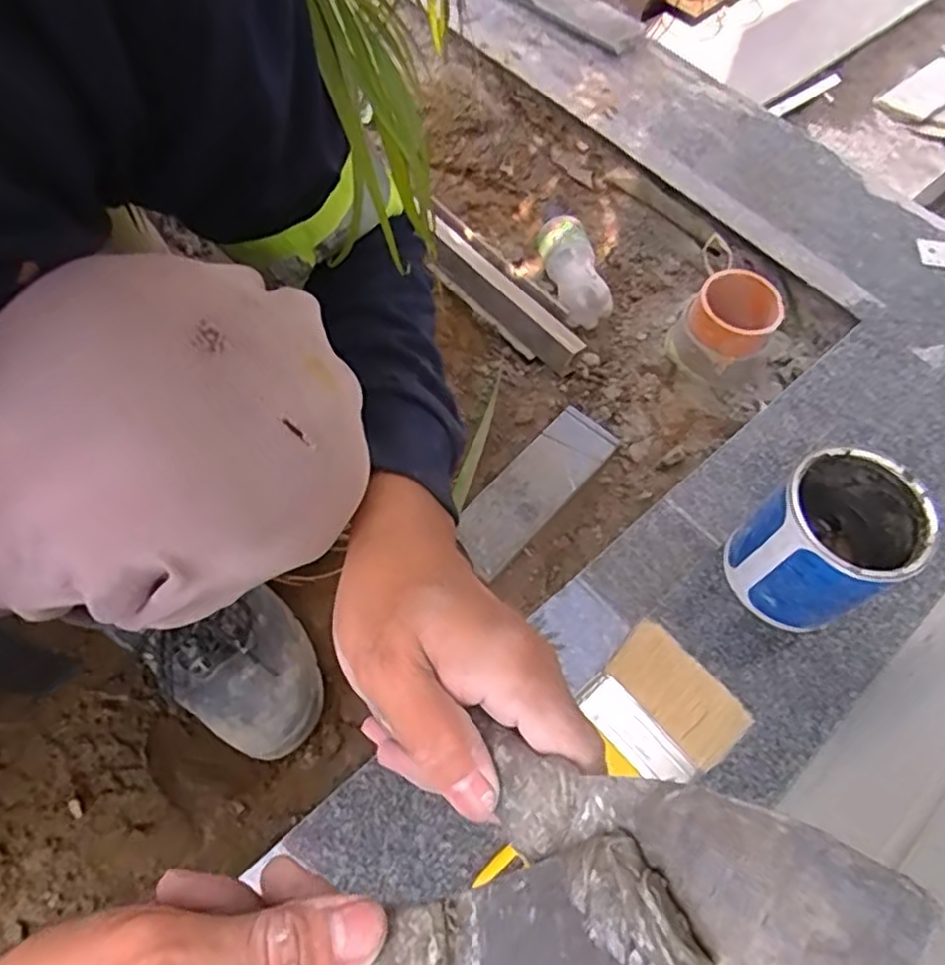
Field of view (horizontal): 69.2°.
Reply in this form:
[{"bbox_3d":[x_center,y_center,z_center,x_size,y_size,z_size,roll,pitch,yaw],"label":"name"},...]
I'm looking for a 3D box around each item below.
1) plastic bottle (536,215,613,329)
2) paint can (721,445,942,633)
[{"bbox_3d":[0.117,-0.257,0.816,0.064,0.054,0.158,-6,62,-7],"label":"plastic bottle"},{"bbox_3d":[0.259,0.048,0.517,0.099,0.131,0.093,2,61,-3],"label":"paint can"}]

